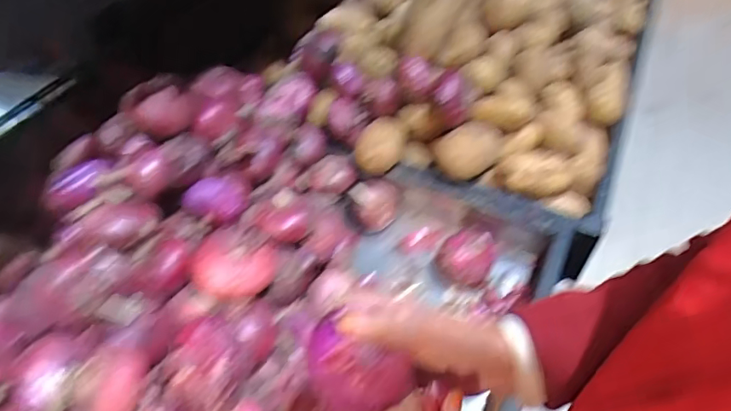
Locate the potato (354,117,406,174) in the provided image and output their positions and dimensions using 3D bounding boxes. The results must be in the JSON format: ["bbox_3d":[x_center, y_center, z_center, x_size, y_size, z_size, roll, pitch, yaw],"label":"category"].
[{"bbox_3d":[0.024,-0.087,0.793,0.078,0.071,0.081,-8,45,0],"label":"potato"}]

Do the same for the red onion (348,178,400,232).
[{"bbox_3d":[0.014,-0.003,0.793,0.074,0.056,0.059,-15,46,-7],"label":"red onion"}]

